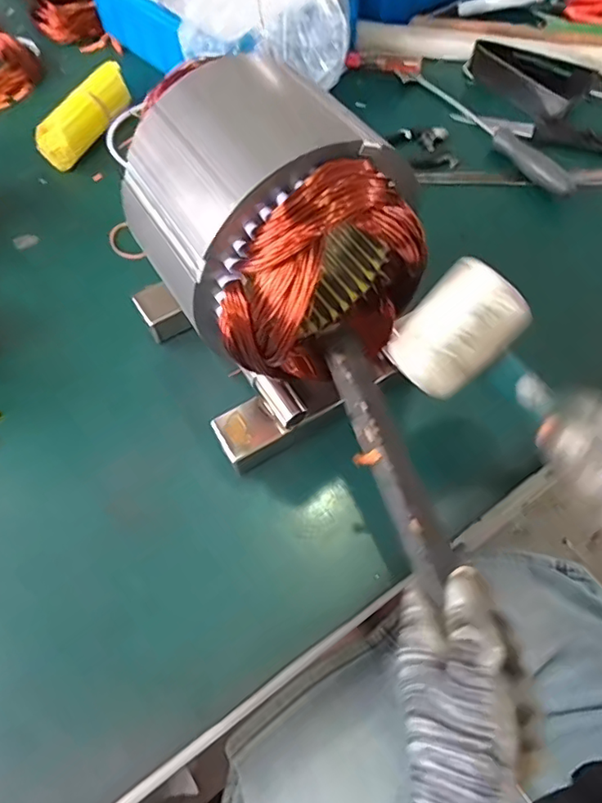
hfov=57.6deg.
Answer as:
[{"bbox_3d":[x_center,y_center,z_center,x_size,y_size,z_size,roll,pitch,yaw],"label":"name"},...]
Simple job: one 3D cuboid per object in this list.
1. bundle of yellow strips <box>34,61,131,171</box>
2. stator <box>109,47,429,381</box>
[{"bbox_3d":[-0.225,-0.306,0.584,0.054,0.033,0.137,22,62,15],"label":"bundle of yellow strips"},{"bbox_3d":[-0.025,-0.115,0.341,0.119,0.126,0.171,-32,63,-16],"label":"stator"}]

